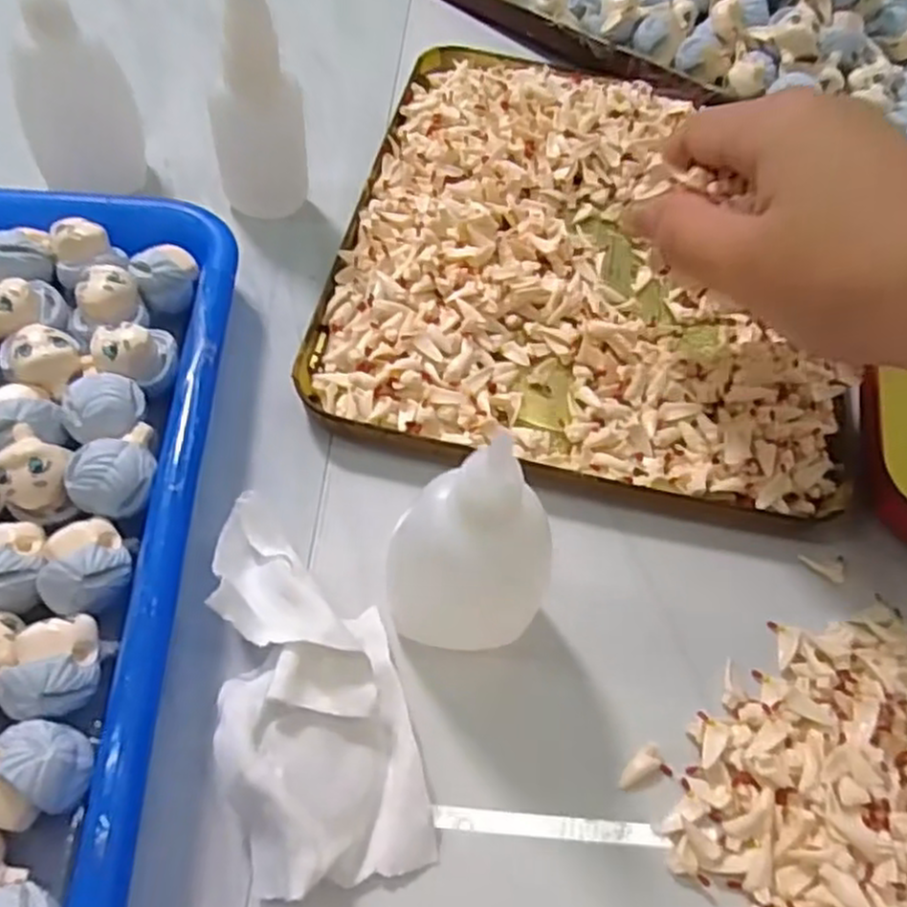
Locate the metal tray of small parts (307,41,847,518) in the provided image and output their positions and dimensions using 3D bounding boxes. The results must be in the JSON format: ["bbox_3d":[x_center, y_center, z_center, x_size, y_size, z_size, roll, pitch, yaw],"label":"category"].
[{"bbox_3d":[0.059,-0.091,0.325,0.196,0.024,0.234,10,59,4],"label":"metal tray of small parts"}]

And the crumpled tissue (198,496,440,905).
[{"bbox_3d":[-0.041,0.061,0.215,0.048,0.023,0.108,-11,59,-14],"label":"crumpled tissue"}]

